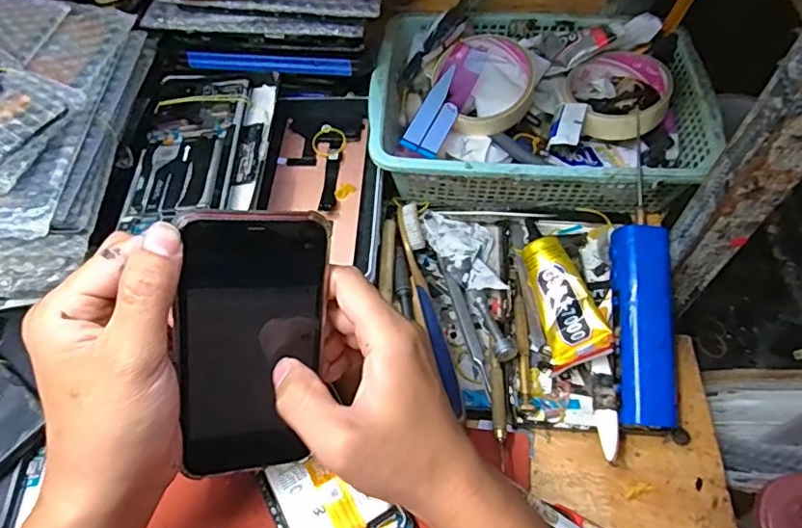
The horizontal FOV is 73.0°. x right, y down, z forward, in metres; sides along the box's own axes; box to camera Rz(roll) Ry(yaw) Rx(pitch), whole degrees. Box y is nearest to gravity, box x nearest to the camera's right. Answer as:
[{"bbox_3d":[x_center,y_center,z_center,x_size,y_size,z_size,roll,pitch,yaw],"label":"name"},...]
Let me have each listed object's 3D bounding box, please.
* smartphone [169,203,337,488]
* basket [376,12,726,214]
[{"bbox_3d":[-0.078,0.047,0.288,0.073,0.151,0.009,0,18,-23],"label":"smartphone"},{"bbox_3d":[0.113,-0.131,0.468,0.270,0.065,0.190,4,58,5],"label":"basket"}]

